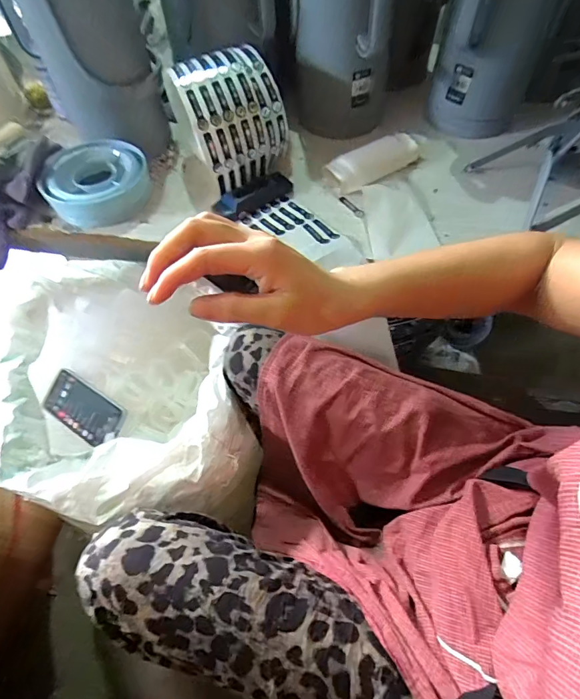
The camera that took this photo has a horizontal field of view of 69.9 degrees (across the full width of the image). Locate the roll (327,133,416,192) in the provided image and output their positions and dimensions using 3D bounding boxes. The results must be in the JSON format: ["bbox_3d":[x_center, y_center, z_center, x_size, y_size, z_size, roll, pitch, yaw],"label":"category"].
[{"bbox_3d":[0.139,-0.306,0.679,0.164,0.039,0.055,-31,63,-17],"label":"roll"}]

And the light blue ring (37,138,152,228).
[{"bbox_3d":[-0.305,-0.266,0.660,0.157,0.056,0.144,0,59,1],"label":"light blue ring"}]

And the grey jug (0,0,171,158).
[{"bbox_3d":[-0.298,-0.462,0.585,0.161,0.343,0.125,-26,62,-14],"label":"grey jug"}]

